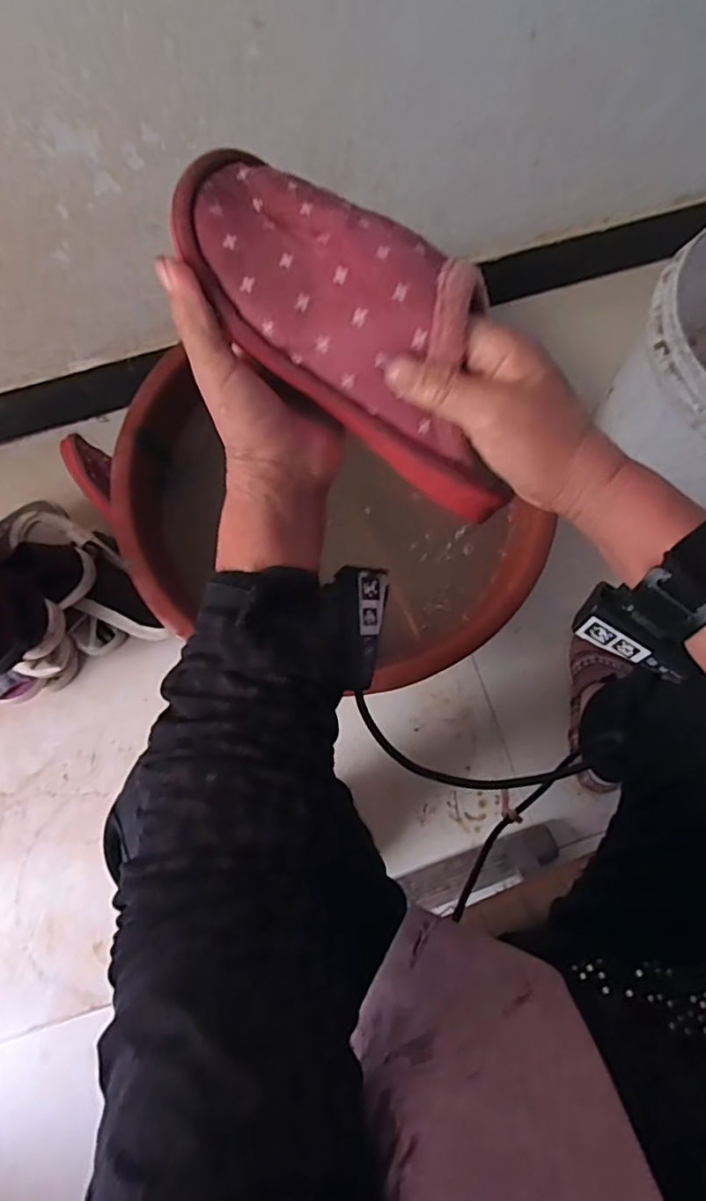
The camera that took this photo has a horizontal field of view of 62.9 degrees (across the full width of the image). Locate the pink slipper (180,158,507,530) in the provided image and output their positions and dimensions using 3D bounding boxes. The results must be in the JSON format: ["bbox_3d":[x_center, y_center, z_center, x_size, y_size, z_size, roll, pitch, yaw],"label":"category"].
[{"bbox_3d":[0.009,-0.140,0.298,0.236,0.074,0.091,46,80,-11],"label":"pink slipper"}]

